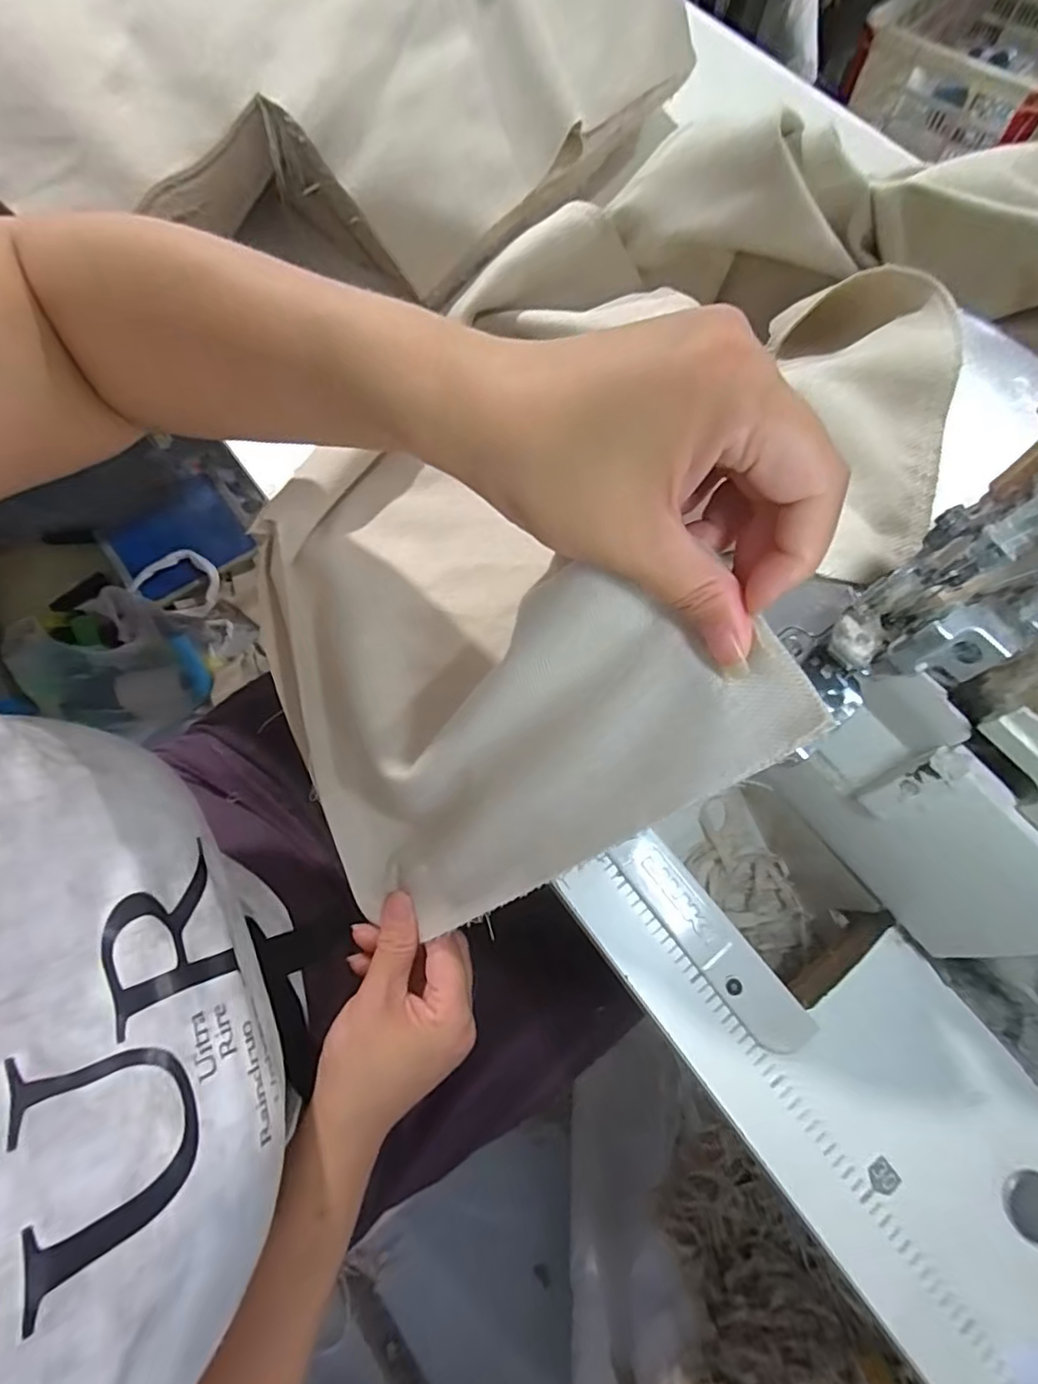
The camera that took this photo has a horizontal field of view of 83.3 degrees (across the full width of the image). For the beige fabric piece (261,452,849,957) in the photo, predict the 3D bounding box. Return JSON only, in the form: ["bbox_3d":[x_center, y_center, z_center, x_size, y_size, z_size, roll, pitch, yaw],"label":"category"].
[{"bbox_3d":[-0.035,-0.026,0.288,0.184,0.172,0.243,-24,71,-9],"label":"beige fabric piece"}]

